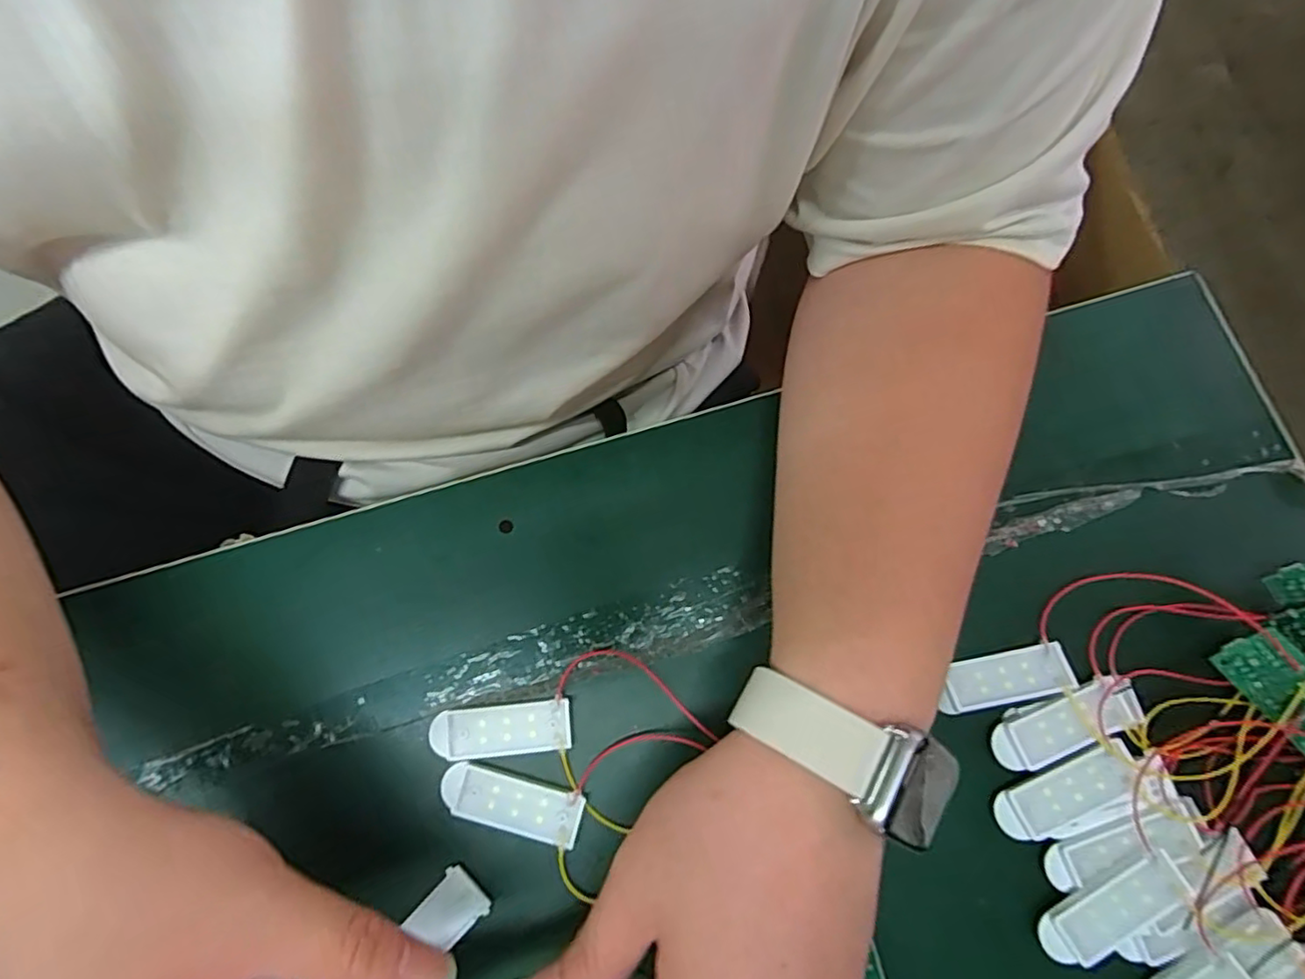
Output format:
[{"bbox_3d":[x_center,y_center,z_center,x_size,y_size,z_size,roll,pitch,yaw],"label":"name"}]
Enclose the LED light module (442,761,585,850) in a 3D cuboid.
[{"bbox_3d":[-0.057,0.127,0.257,0.056,0.004,0.021,15,75,3],"label":"LED light module"}]

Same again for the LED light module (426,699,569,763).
[{"bbox_3d":[-0.063,0.100,0.265,0.058,0.005,0.020,-5,74,-2],"label":"LED light module"}]

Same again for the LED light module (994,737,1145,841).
[{"bbox_3d":[0.168,0.122,0.256,0.057,0.005,0.022,-19,75,-6],"label":"LED light module"}]

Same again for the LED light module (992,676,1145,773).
[{"bbox_3d":[0.173,0.097,0.264,0.063,0.004,0.021,-19,75,-6],"label":"LED light module"}]

